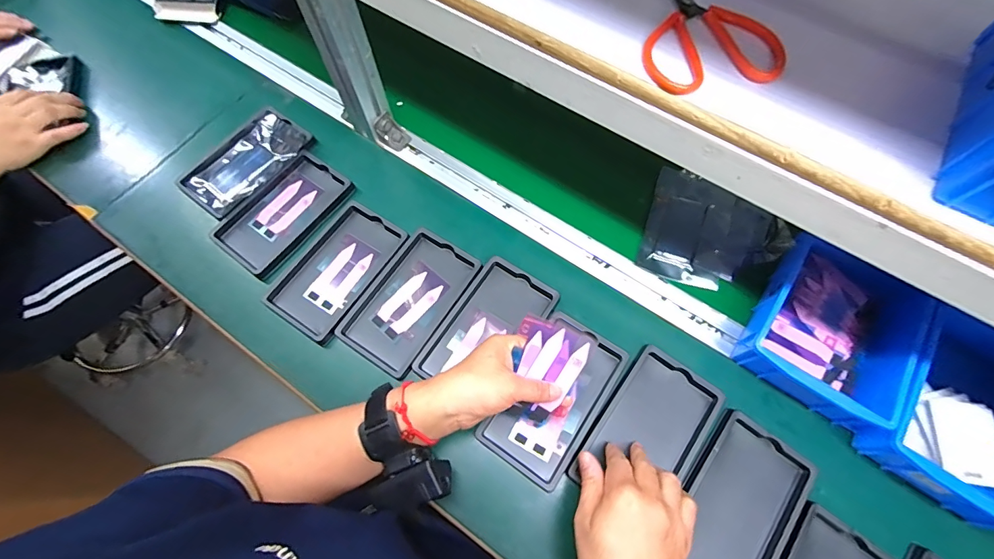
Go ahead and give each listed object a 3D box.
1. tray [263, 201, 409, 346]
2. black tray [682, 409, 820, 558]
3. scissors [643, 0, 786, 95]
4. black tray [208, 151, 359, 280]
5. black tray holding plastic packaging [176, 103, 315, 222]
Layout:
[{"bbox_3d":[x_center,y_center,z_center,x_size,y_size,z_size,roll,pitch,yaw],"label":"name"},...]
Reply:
[{"bbox_3d":[-0.188,-0.013,0.499,0.096,0.016,0.158,31,71,12],"label":"tray"},{"bbox_3d":[0.229,0.220,0.407,0.099,0.024,0.157,37,72,14],"label":"black tray"},{"bbox_3d":[0.155,-0.193,0.324,0.095,0.012,0.113,-10,68,-4],"label":"scissors"},{"bbox_3d":[-0.265,-0.084,0.526,0.100,0.012,0.158,35,72,13],"label":"black tray"},{"bbox_3d":[-0.330,-0.158,0.552,0.099,0.024,0.159,36,72,13],"label":"black tray holding plastic packaging"}]

